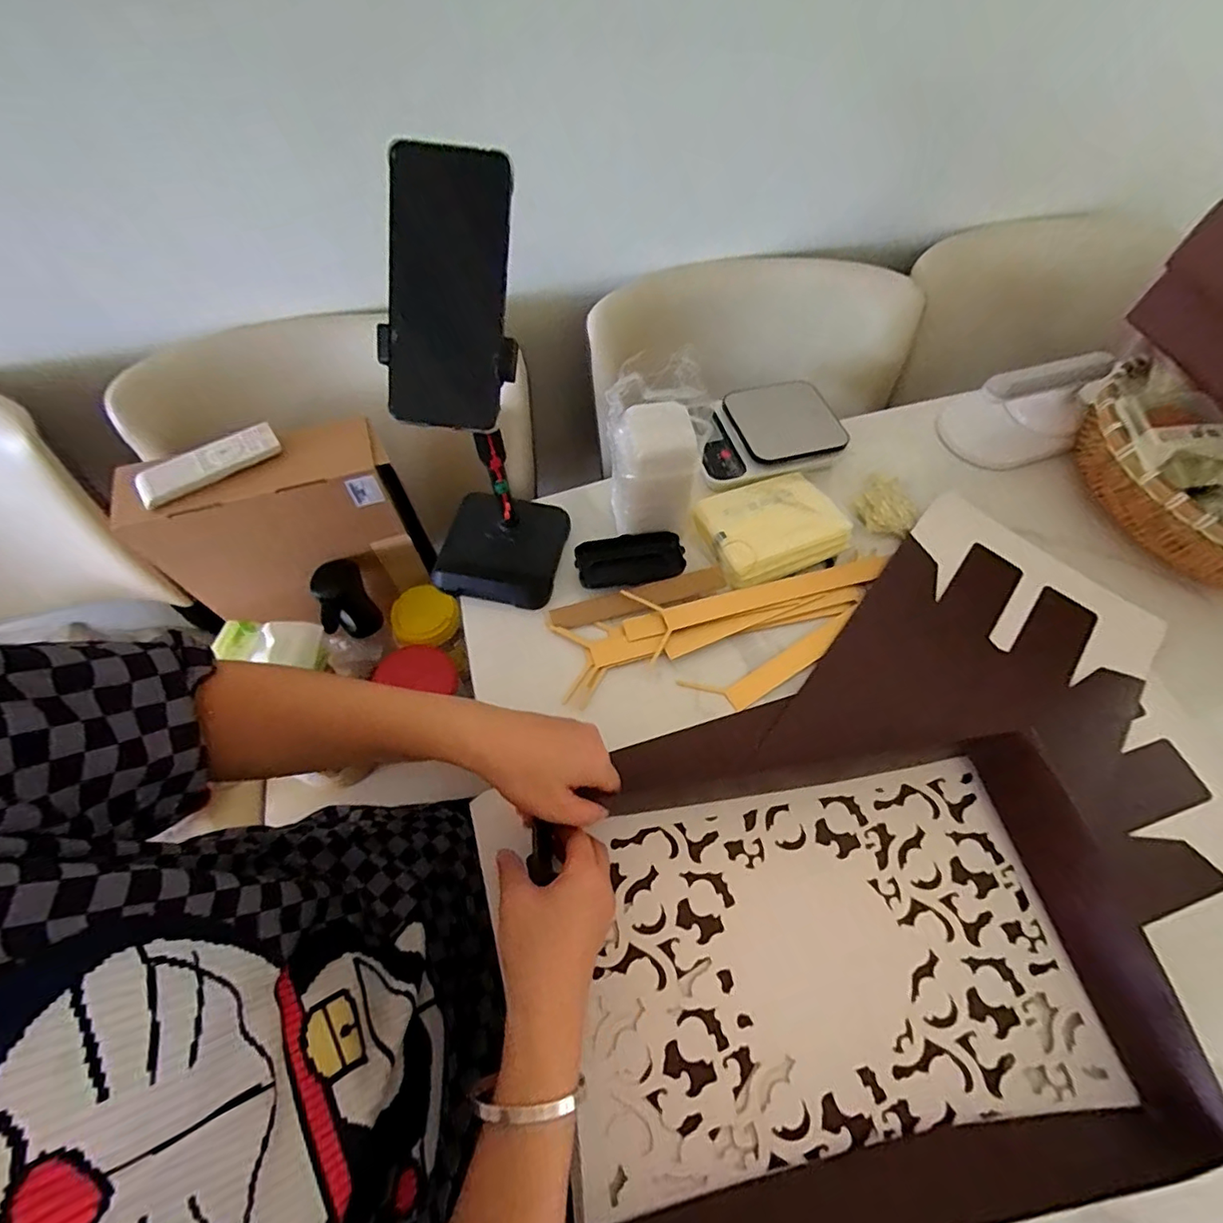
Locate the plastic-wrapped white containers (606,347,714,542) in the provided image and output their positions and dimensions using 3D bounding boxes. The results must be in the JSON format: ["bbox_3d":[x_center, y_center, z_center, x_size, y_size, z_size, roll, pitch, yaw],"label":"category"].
[{"bbox_3d":[0.039,-0.149,0.515,0.085,0.176,0.065,-7,64,-5],"label":"plastic-wrapped white containers"}]

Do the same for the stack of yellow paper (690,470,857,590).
[{"bbox_3d":[0.171,-0.094,0.580,0.147,0.022,0.116,-22,66,-12],"label":"stack of yellow paper"}]

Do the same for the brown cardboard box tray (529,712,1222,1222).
[{"bbox_3d":[0.170,0.230,0.401,0.425,0.067,0.310,-7,63,-7],"label":"brown cardboard box tray"}]

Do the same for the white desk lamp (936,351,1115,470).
[{"bbox_3d":[0.490,-0.244,0.643,0.159,0.094,0.106,-11,64,-7],"label":"white desk lamp"}]

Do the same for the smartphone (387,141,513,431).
[{"bbox_3d":[-0.107,-0.204,0.349,0.080,0.014,0.159,9,104,7],"label":"smartphone"}]

